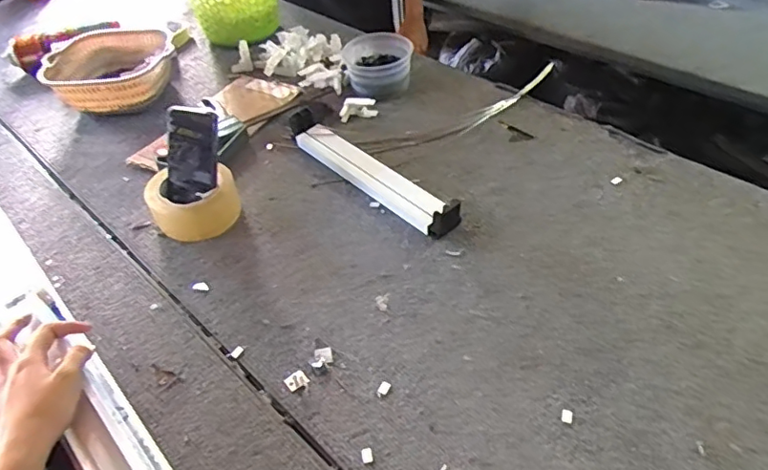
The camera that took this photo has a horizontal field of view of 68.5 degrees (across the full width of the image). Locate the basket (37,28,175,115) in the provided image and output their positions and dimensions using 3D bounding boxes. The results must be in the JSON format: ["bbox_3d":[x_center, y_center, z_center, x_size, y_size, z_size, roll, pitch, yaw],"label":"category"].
[{"bbox_3d":[-0.464,-0.282,0.979,0.209,0.074,0.205,-16,45,-11],"label":"basket"}]

